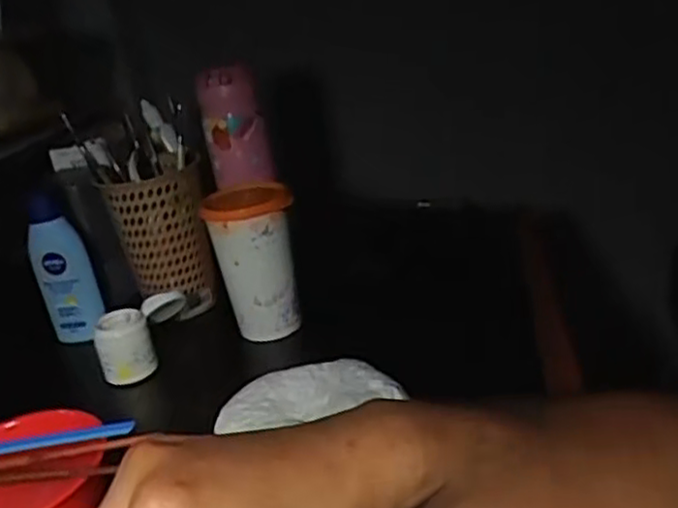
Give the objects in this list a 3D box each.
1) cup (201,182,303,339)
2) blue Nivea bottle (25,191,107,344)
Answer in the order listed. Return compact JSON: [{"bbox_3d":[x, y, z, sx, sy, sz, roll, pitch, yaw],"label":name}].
[{"bbox_3d":[-0.072,0.007,0.632,0.068,0.125,0.074,-7,22,3],"label":"cup"},{"bbox_3d":[-0.256,0.010,0.669,0.052,0.144,0.033,-11,22,-8],"label":"blue Nivea bottle"}]

